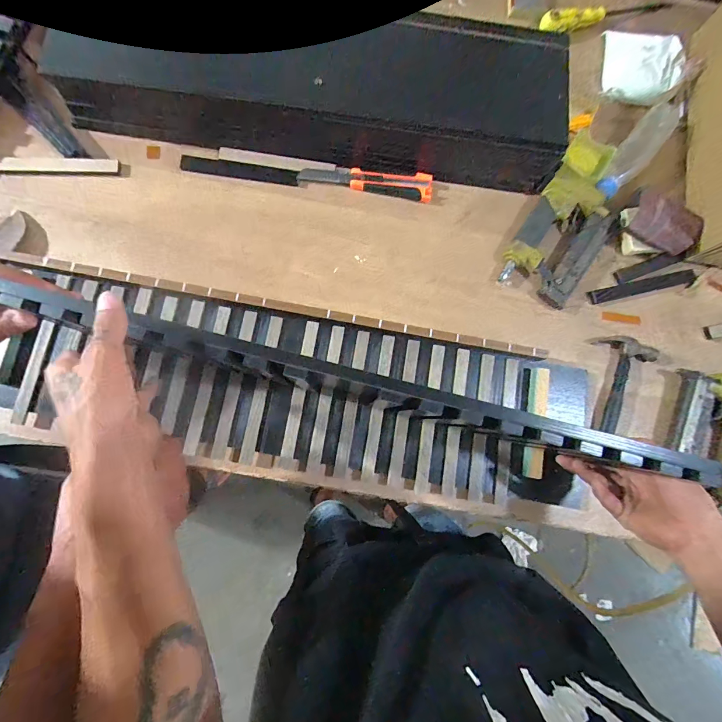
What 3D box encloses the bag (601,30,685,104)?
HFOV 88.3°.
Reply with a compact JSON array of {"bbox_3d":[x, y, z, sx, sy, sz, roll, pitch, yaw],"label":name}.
[{"bbox_3d":[0.437,-0.466,0.591,0.100,0.059,0.125,10,79,1],"label":"bag"}]

